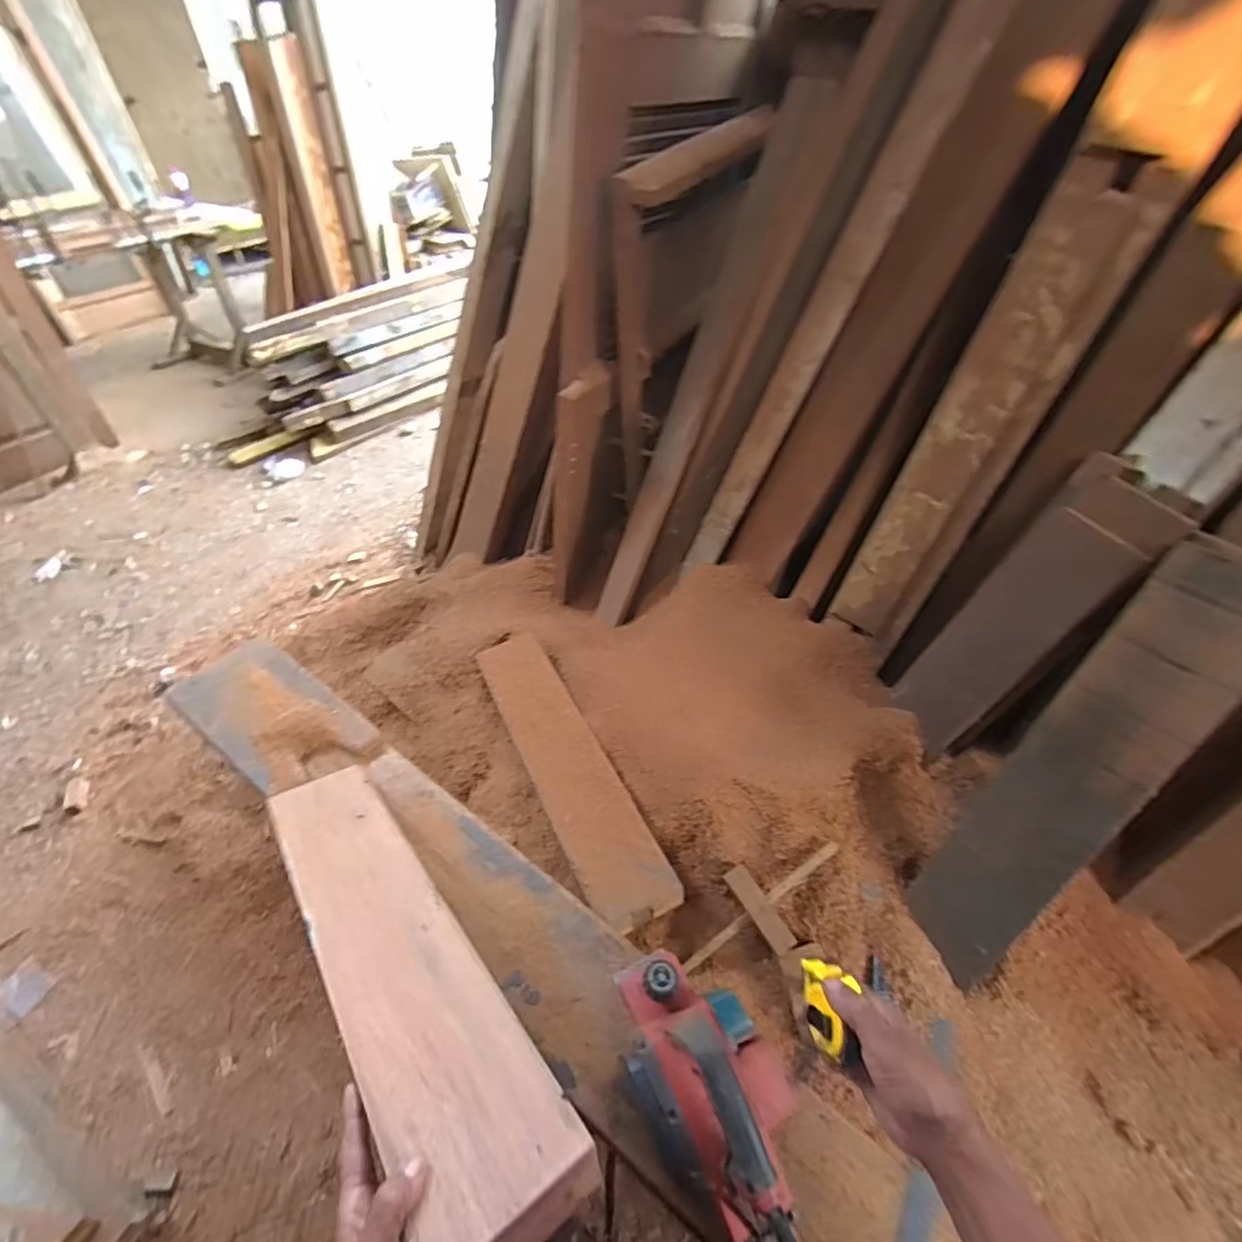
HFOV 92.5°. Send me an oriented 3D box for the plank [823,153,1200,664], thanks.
[{"bbox_3d":[0.546,-0.271,0.955,0.141,0.746,0.034,36,41,25],"label":"plank"}]

